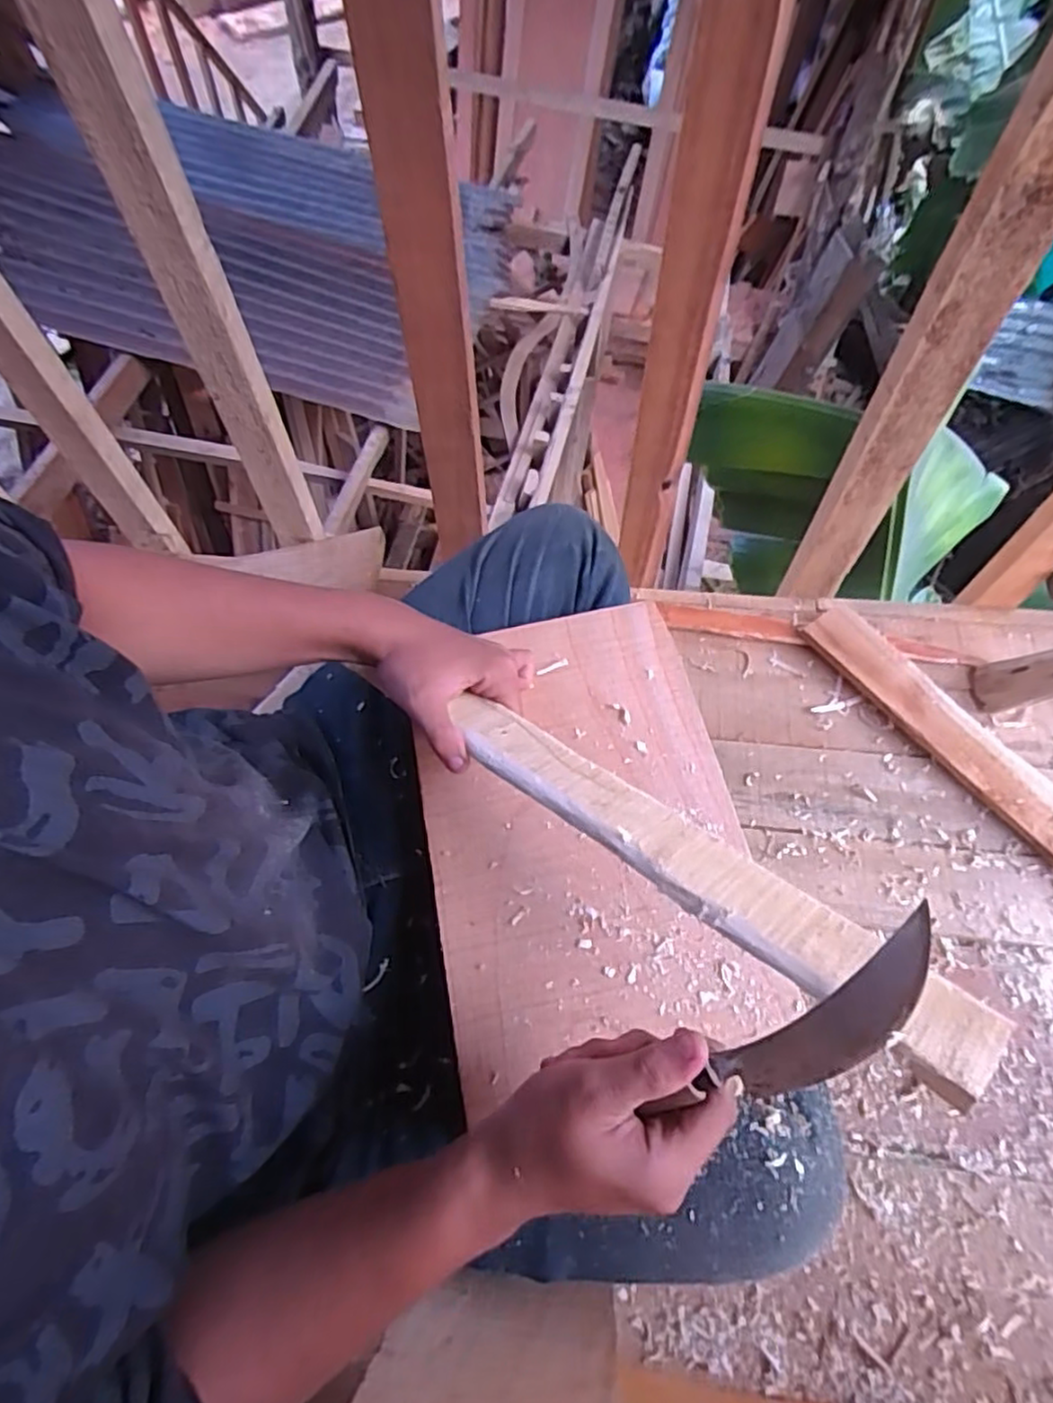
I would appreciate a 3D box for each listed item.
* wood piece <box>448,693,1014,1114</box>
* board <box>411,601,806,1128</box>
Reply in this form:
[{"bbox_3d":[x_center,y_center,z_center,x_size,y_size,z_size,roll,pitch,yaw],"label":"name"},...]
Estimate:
[{"bbox_3d":[0.066,0.070,0.342,0.304,0.018,0.041,31,66,37],"label":"wood piece"},{"bbox_3d":[0.033,0.077,0.462,0.200,0.016,0.298,-11,63,-4],"label":"board"}]

